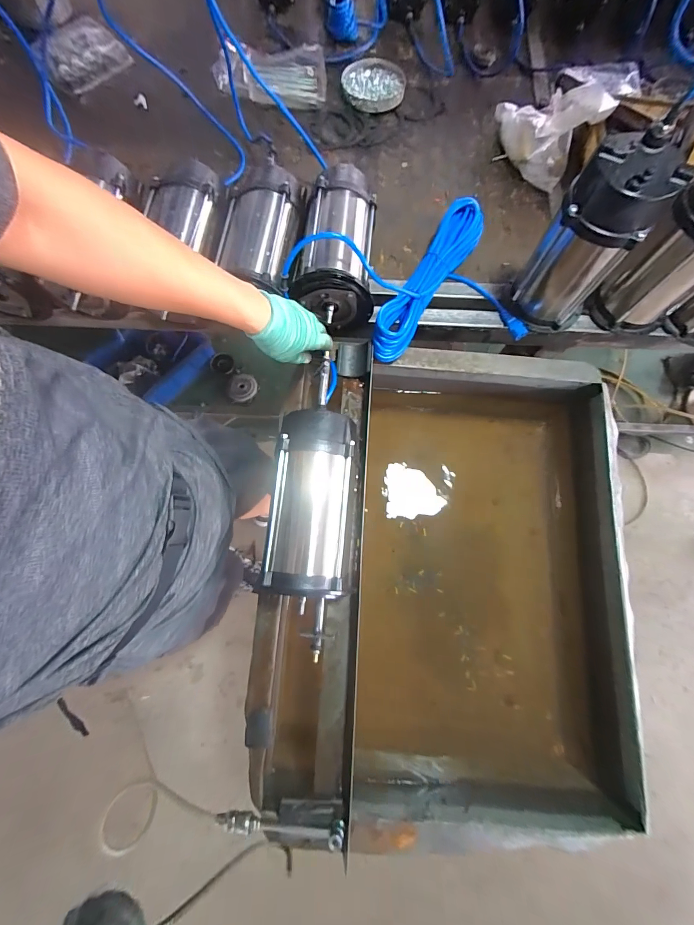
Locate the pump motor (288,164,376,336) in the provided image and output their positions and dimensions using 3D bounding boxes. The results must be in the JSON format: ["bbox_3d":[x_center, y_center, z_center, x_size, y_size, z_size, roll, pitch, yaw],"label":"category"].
[{"bbox_3d":[-0.018,-0.373,0.619,0.126,0.161,0.257,3,88,0],"label":"pump motor"}]

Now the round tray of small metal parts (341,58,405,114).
[{"bbox_3d":[0.061,-0.852,0.801,0.138,0.024,0.144,0,76,-1],"label":"round tray of small metal parts"}]

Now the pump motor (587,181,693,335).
[{"bbox_3d":[0.523,-0.324,0.554,0.103,0.253,0.124,-27,78,-7],"label":"pump motor"}]

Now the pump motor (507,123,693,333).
[{"bbox_3d":[0.364,-0.328,0.557,0.129,0.262,0.099,42,79,8],"label":"pump motor"}]

